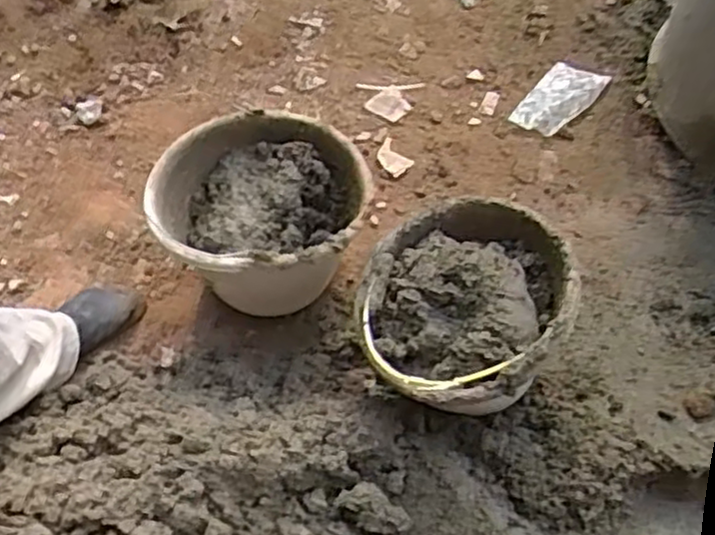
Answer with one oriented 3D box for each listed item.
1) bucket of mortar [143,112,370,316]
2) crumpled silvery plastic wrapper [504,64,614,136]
[{"bbox_3d":[-0.131,-0.050,1.035,0.276,0.213,0.234,1,56,0],"label":"bucket of mortar"},{"bbox_3d":[0.365,-0.306,1.340,0.105,0.014,0.195,31,61,19],"label":"crumpled silvery plastic wrapper"}]

